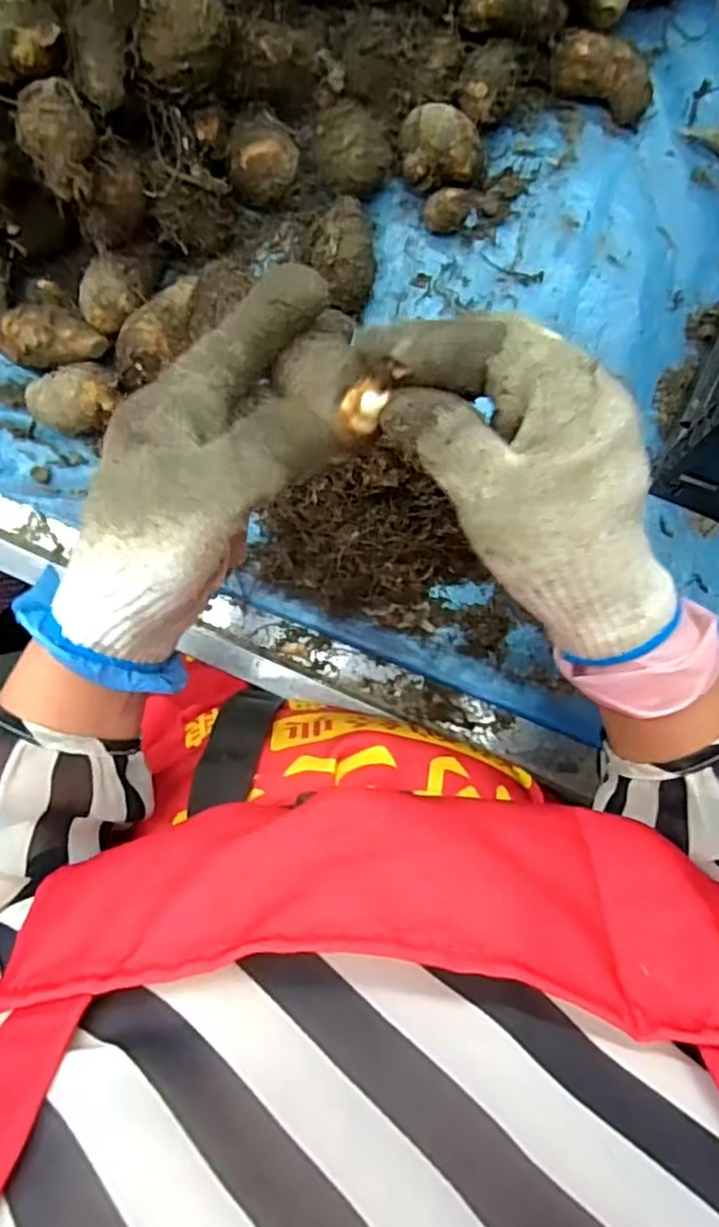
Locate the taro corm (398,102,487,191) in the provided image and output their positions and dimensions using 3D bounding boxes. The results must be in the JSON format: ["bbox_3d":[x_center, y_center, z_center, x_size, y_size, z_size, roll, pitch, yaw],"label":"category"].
[{"bbox_3d":[0.051,-0.289,0.425,0.050,0.036,0.041,-5,92,2],"label":"taro corm"}]

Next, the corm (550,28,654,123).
[{"bbox_3d":[0.150,-0.331,0.419,0.066,0.024,0.031,21,92,-11],"label":"corm"}]

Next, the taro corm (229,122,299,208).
[{"bbox_3d":[-0.059,-0.276,0.425,0.039,0.034,0.037,4,92,1],"label":"taro corm"}]

